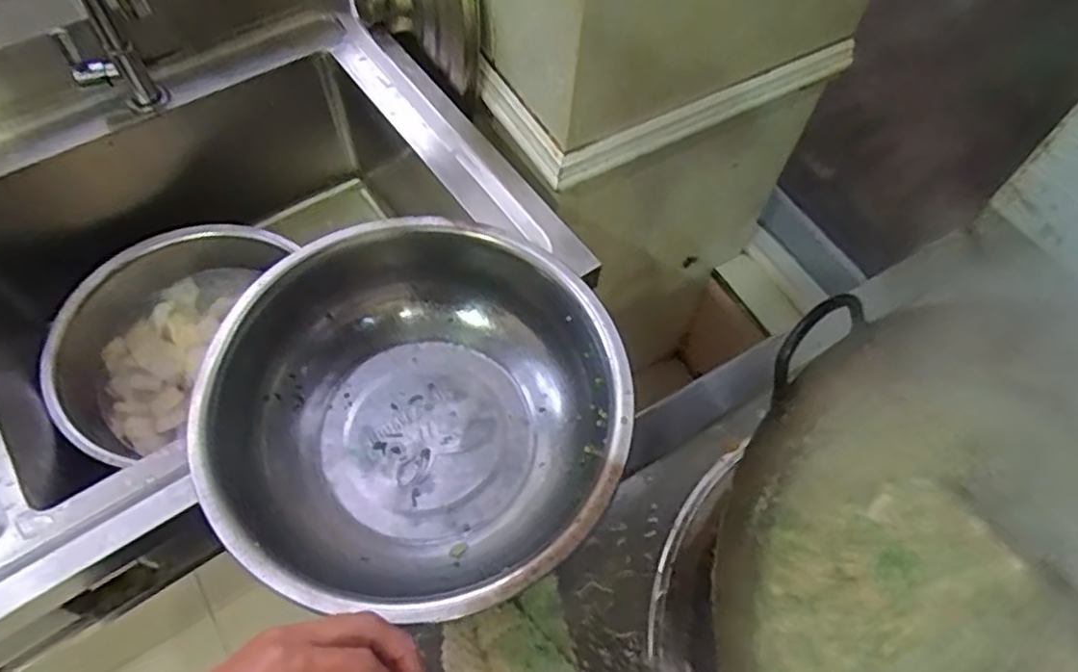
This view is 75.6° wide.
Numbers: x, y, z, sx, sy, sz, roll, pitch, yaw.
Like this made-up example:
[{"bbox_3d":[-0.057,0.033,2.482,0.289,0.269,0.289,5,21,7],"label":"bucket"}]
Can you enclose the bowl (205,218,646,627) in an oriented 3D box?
[{"bbox_3d":[-0.098,0.068,0.597,0.323,0.112,0.321,1,61,-3],"label":"bowl"}]

